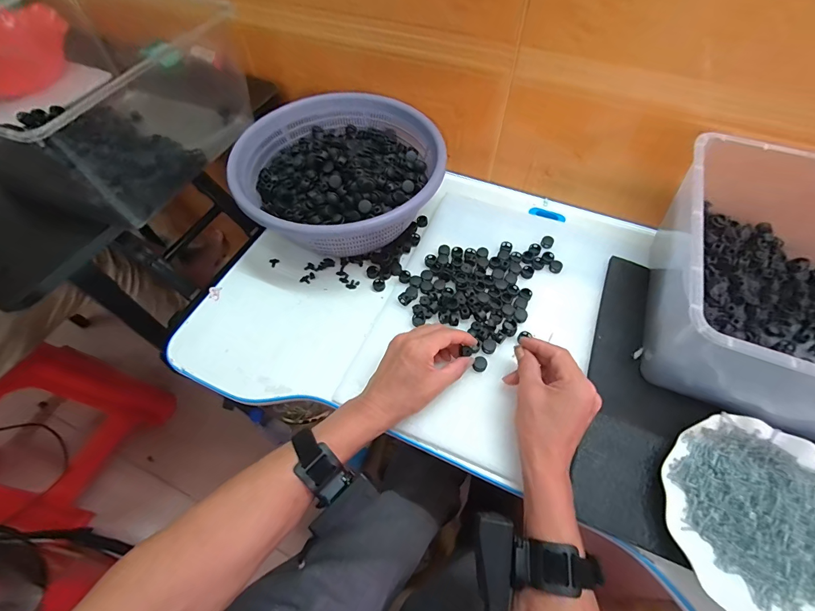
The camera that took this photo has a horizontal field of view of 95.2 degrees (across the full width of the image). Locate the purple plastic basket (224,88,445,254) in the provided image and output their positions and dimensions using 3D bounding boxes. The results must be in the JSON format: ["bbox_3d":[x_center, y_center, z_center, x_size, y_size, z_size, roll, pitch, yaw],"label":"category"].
[{"bbox_3d":[-0.095,-0.180,0.547,0.259,0.114,0.271,-34,64,-17],"label":"purple plastic basket"}]

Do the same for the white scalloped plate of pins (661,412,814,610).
[{"bbox_3d":[0.328,0.199,0.338,0.175,0.028,0.179,-1,59,1],"label":"white scalloped plate of pins"}]

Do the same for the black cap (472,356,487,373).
[{"bbox_3d":[0.087,0.070,0.442,0.015,0.012,0.016,-1,59,1],"label":"black cap"}]

